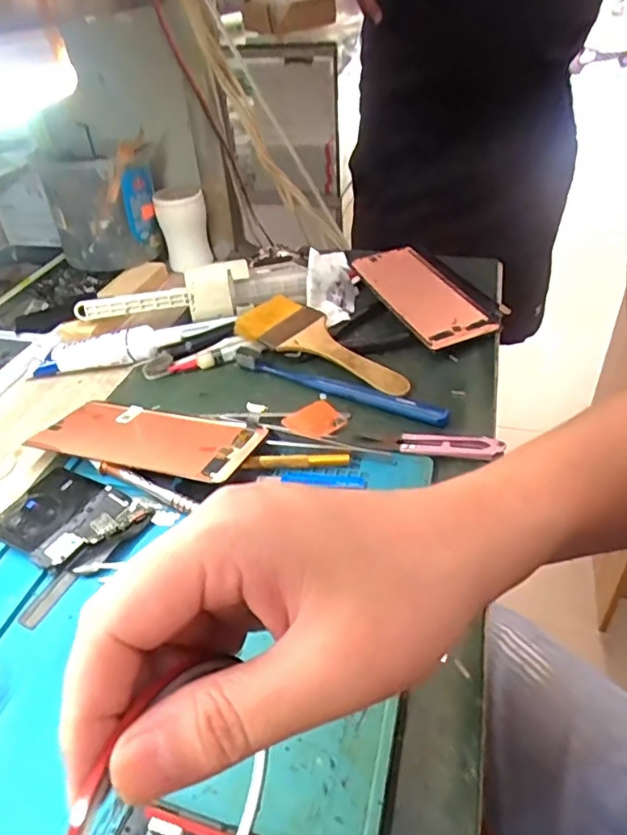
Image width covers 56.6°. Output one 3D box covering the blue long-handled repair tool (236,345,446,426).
[{"bbox_3d":[0.017,-0.028,0.458,0.187,0.008,0.017,20,44,26],"label":"blue long-handled repair tool"}]

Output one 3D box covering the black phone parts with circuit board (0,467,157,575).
[{"bbox_3d":[-0.154,0.061,0.362,0.094,0.009,0.066,14,42,20],"label":"black phone parts with circuit board"}]

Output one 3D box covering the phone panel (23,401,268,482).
[{"bbox_3d":[-0.116,0.013,0.410,0.154,0.004,0.074,8,31,18],"label":"phone panel"}]

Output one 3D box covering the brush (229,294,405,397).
[{"bbox_3d":[0.013,-0.066,0.496,0.163,0.023,0.065,23,46,29],"label":"brush"}]

